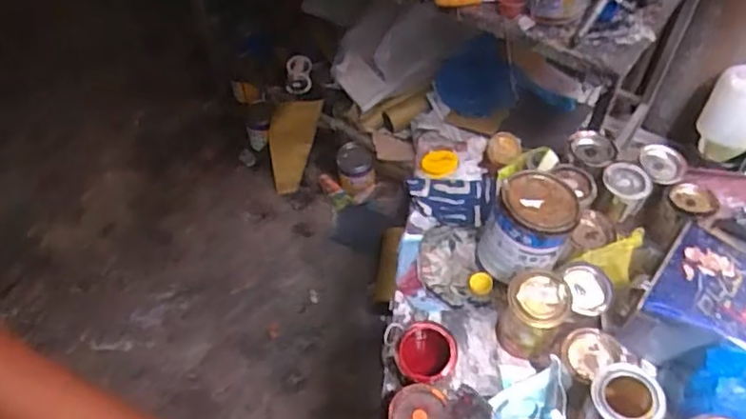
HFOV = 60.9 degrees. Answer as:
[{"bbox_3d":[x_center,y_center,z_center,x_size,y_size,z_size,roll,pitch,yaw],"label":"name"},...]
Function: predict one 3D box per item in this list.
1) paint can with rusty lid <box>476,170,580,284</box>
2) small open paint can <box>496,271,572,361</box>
[{"bbox_3d":[0.205,0.028,0.841,0.100,0.141,0.108,-1,51,1],"label":"paint can with rusty lid"},{"bbox_3d":[0.191,0.133,0.767,0.068,0.120,0.063,-1,51,1],"label":"small open paint can"}]

